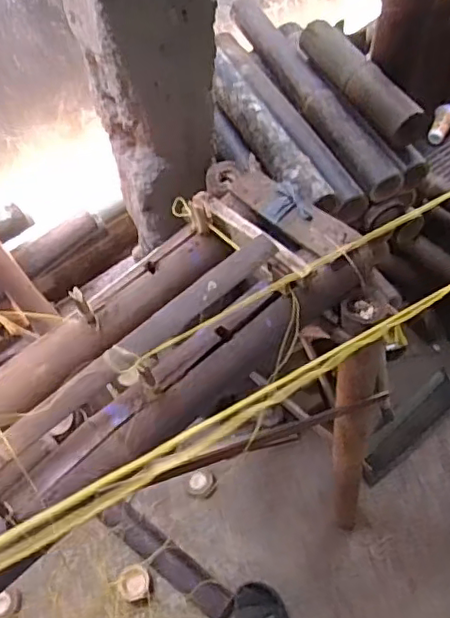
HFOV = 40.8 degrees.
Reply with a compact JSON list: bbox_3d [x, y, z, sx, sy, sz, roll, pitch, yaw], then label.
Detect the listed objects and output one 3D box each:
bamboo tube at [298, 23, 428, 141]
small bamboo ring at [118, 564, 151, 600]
[{"bbox_3d":[0.233,-0.408,1.073,0.063,0.069,0.329,-21,59,-12],"label":"bamboo tube"},{"bbox_3d":[-0.208,0.629,1.389,0.071,0.035,0.071,-1,57,1],"label":"small bamboo ring"}]

